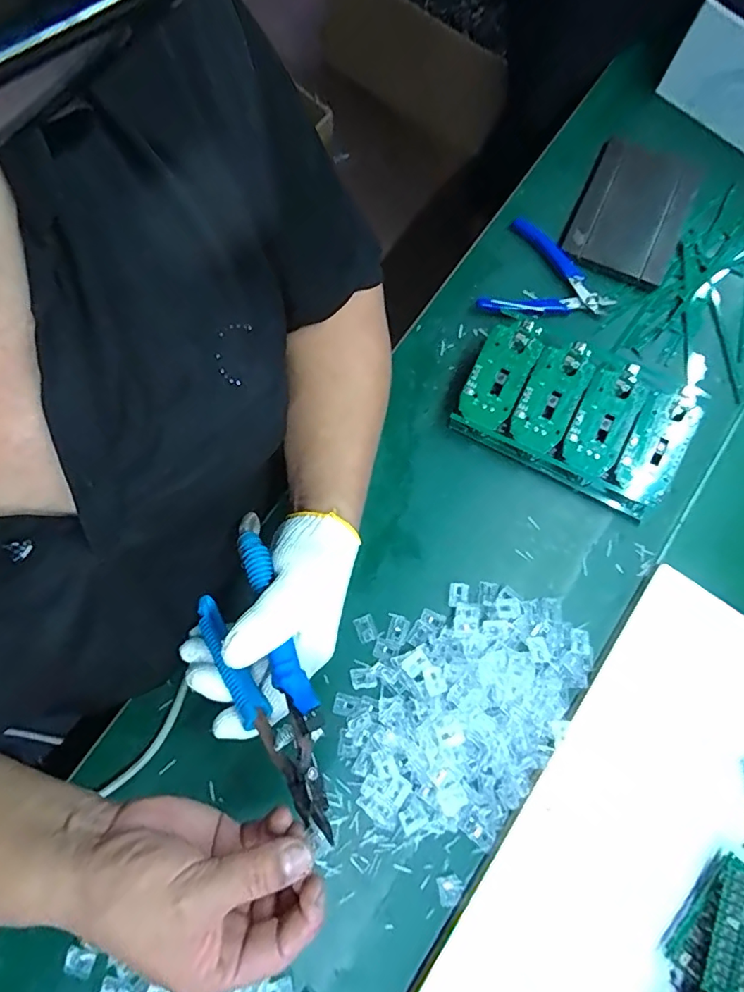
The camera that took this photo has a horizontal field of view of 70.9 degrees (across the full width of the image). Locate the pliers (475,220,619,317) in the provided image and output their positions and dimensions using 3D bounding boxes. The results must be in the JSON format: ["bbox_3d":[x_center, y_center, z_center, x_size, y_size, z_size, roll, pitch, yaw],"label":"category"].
[{"bbox_3d":[0.166,-0.196,0.481,0.110,0.018,0.095,22,77,5],"label":"pliers"}]

